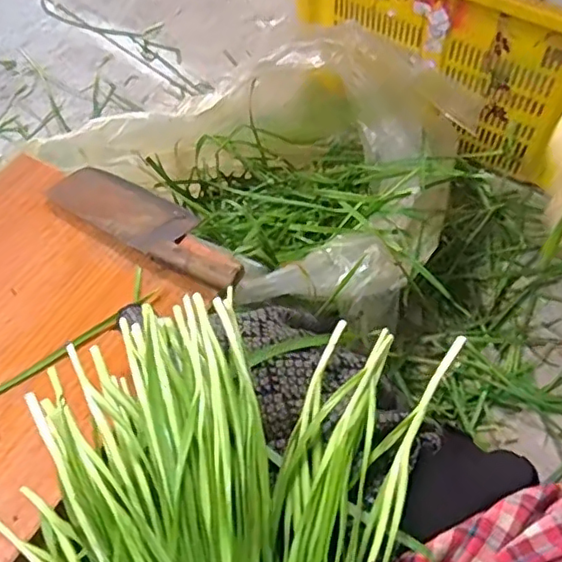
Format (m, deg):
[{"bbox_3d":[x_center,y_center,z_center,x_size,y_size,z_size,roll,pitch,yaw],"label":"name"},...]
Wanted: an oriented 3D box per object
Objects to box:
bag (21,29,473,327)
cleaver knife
[{"bbox_3d":[0.042,-0.195,0.933,0.483,0.251,0.576,32,66,20],"label":"bag"},{"bbox_3d":[-0.157,-0.074,0.698,0.268,0.022,0.086,31,65,20],"label":"cleaver knife"}]

